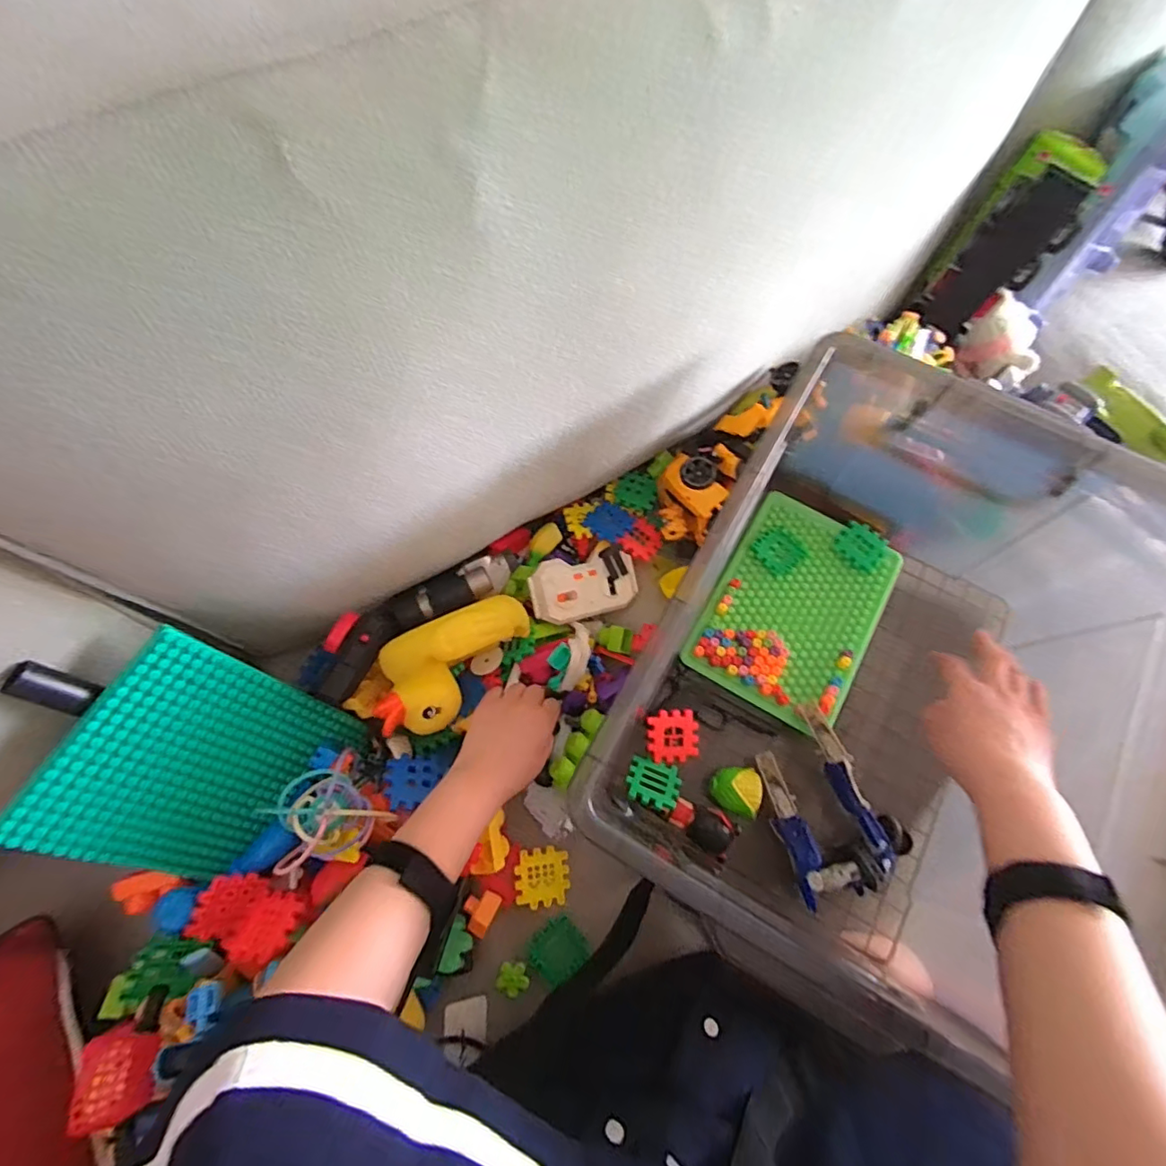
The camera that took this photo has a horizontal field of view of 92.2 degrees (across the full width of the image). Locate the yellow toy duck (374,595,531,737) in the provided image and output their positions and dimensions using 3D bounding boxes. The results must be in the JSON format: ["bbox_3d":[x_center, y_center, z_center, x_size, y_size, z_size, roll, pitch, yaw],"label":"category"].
[{"bbox_3d":[-0.118,0.080,0.531,0.154,0.093,0.085,-22,69,-9],"label":"yellow toy duck"}]

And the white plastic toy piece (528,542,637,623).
[{"bbox_3d":[0.001,0.002,0.636,0.123,0.028,0.074,-18,97,-18],"label":"white plastic toy piece"}]

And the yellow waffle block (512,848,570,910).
[{"bbox_3d":[-0.040,0.292,0.557,0.053,0.004,0.052,3,72,-14],"label":"yellow waffle block"}]

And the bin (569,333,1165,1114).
[{"bbox_3d":[0.293,0.047,0.549,0.373,0.254,0.552,28,70,10],"label":"bin"}]

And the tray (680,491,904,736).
[{"bbox_3d":[0.242,0.028,0.638,0.171,0.021,0.246,29,70,11],"label":"tray"}]

